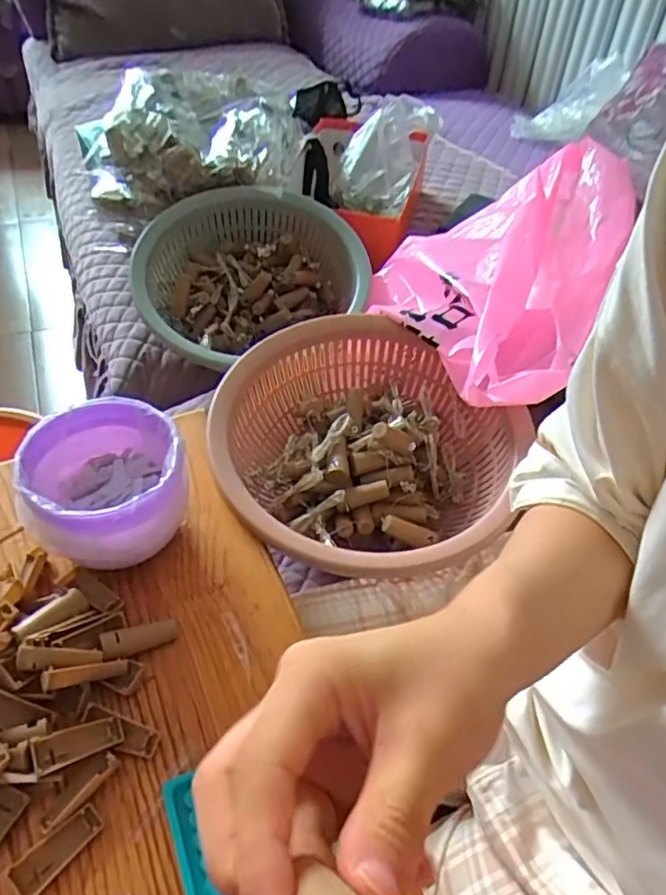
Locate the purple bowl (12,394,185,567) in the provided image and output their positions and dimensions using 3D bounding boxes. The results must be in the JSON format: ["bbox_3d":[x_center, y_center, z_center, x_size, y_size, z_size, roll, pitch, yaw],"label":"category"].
[{"bbox_3d":[-0.164,0.036,0.456,0.107,0.097,0.104,1,46,-2],"label":"purple bowl"}]

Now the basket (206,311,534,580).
[{"bbox_3d":[0.028,0.006,0.574,0.256,0.109,0.272,1,46,-2],"label":"basket"}]

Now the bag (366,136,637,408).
[{"bbox_3d":[0.165,-0.174,0.623,0.230,0.160,0.321,6,46,3],"label":"bag"}]

